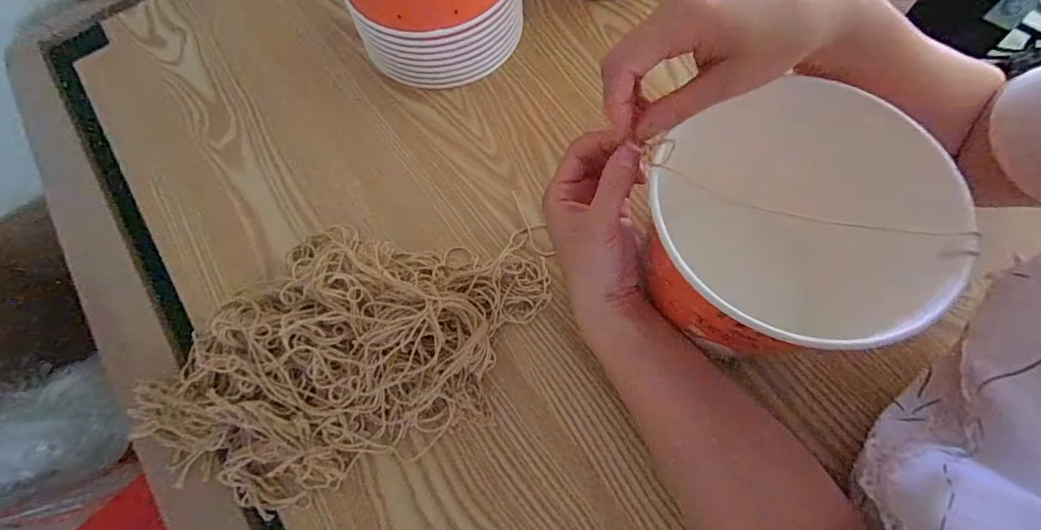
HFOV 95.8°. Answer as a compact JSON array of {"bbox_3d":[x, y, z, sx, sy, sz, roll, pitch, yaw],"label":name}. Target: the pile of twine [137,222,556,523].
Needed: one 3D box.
[{"bbox_3d":[-0.125,0.051,0.342,0.313,0.059,0.176,-22,69,-6],"label":"pile of twine"}]

